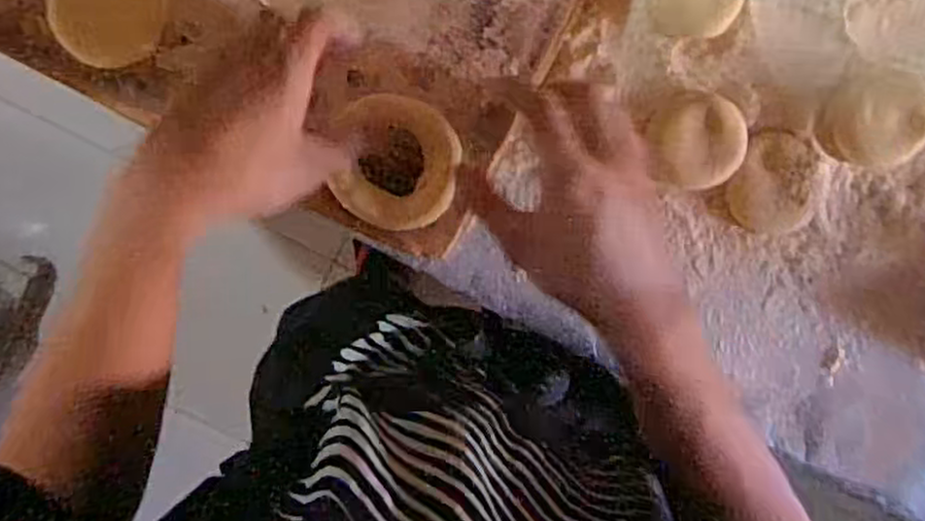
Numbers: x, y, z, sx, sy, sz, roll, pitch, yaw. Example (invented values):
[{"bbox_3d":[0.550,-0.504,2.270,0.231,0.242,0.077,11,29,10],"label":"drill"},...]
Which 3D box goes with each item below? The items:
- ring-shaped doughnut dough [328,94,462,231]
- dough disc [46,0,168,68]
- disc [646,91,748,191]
[{"bbox_3d":[-0.039,-0.059,0.469,0.071,0.017,0.079,4,97,-6],"label":"ring-shaped doughnut dough"},{"bbox_3d":[-0.215,-0.152,0.461,0.067,0.004,0.063,0,98,0],"label":"dough disc"},{"bbox_3d":[0.160,-0.081,0.519,0.063,0.009,0.063,0,98,0],"label":"disc"}]

